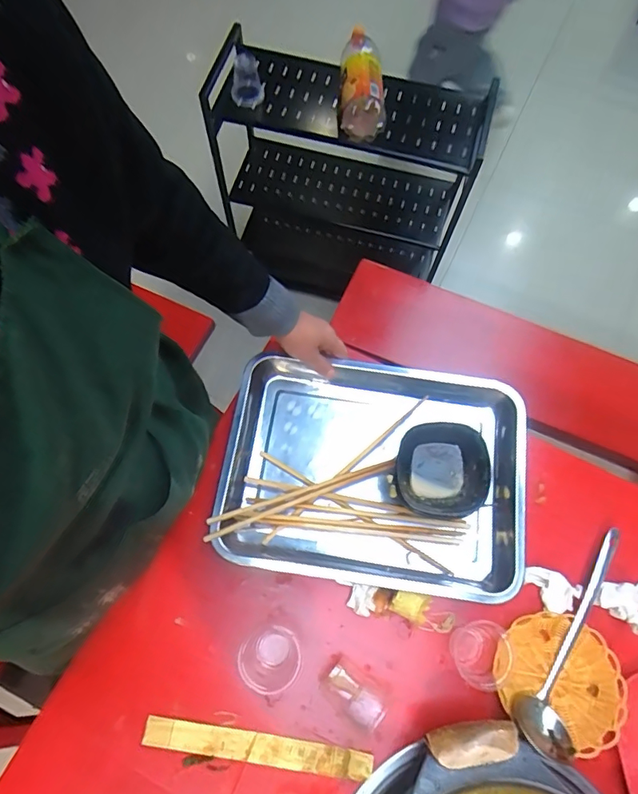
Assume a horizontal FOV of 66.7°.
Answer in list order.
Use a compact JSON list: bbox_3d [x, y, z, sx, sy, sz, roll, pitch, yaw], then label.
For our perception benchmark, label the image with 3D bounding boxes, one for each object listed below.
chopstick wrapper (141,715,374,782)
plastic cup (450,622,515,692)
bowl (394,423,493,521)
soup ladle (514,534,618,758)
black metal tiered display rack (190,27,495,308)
[{"bbox_3d":[-0.072,0.408,0.561,0.262,0.007,0.030,9,69,1],"label":"chopstick wrapper"},{"bbox_3d":[0.193,0.302,0.568,0.060,0.066,0.068,18,70,4],"label":"plastic cup"},{"bbox_3d":[0.155,0.094,0.616,0.112,0.050,0.112,7,80,7],"label":"bowl"},{"bbox_3d":[0.321,0.290,0.576,0.067,0.041,0.271,37,72,11],"label":"soup ladle"},{"bbox_3d":[0.053,-0.543,1.343,0.634,0.617,0.264,11,69,2],"label":"black metal tiered display rack"}]

